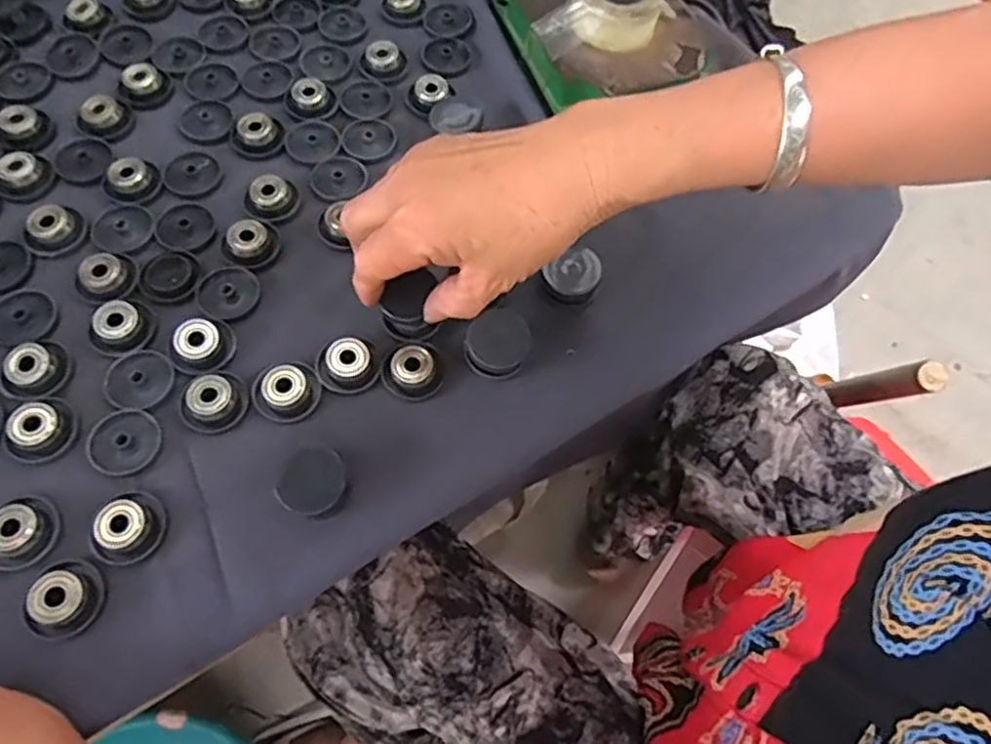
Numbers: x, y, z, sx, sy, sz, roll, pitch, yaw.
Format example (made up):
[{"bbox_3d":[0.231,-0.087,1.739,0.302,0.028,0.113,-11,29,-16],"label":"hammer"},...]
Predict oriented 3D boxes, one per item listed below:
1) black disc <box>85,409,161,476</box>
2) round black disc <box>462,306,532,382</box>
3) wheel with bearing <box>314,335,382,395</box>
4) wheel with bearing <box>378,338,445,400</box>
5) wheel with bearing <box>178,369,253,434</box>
[{"bbox_3d":[-0.184,0.034,0.338,0.033,0.005,0.033,1,64,-3],"label":"black disc"},{"bbox_3d":[0.001,-0.015,0.367,0.033,0.013,0.036,1,79,-3],"label":"round black disc"},{"bbox_3d":[-0.077,-0.004,0.360,0.034,0.012,0.029,-28,69,-16],"label":"wheel with bearing"},{"bbox_3d":[-0.045,-0.004,0.365,0.032,0.014,0.032,1,64,-3],"label":"wheel with bearing"},{"bbox_3d":[-0.144,0.013,0.348,0.034,0.011,0.029,-37,72,-19],"label":"wheel with bearing"}]

